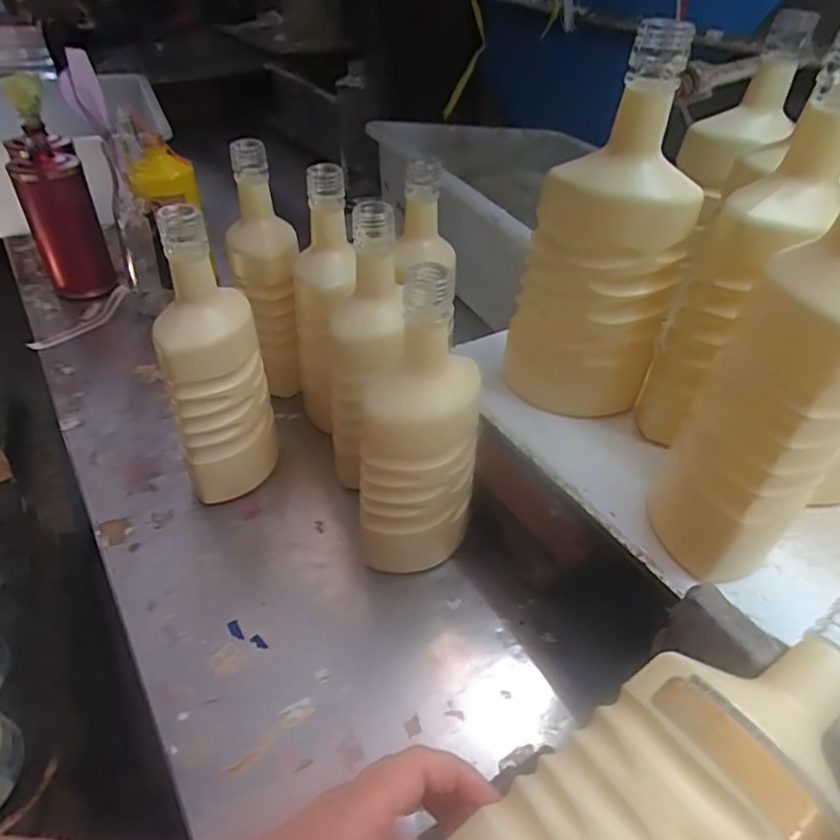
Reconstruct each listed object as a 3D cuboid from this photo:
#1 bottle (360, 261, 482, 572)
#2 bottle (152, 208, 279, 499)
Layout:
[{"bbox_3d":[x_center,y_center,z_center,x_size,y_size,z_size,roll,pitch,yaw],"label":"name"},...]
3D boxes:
[{"bbox_3d":[-0.003,0.016,0.431,0.091,0.248,0.078,6,45,6],"label":"bottle"},{"bbox_3d":[-0.165,-0.037,0.471,0.058,0.255,0.084,2,44,3],"label":"bottle"}]

